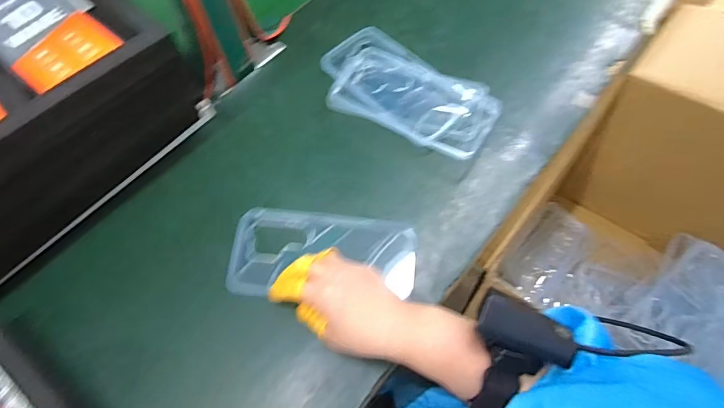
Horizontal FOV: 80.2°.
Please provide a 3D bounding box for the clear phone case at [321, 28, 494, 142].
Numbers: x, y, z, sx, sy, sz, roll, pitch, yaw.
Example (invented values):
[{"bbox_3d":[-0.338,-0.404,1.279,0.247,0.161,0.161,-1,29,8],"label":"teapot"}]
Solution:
[{"bbox_3d":[0.047,-0.146,0.505,0.182,0.015,0.099,38,73,19],"label":"clear phone case"}]

